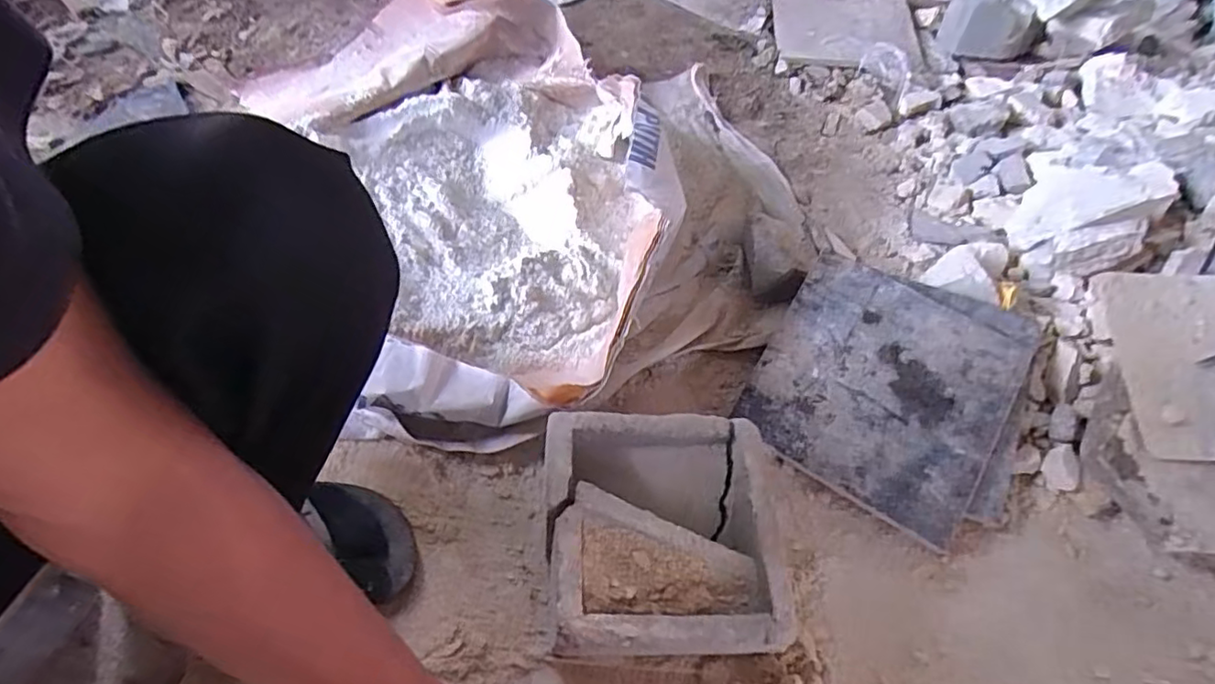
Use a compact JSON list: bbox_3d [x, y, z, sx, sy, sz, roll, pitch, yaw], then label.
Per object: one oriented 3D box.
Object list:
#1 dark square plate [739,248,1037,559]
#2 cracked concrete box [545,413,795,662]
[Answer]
[{"bbox_3d":[0.303,0.048,0.688,0.249,0.013,0.256,29,76,13],"label":"dark square plate"},{"bbox_3d":[0.043,0.178,0.573,0.210,0.100,0.210,-1,59,-5],"label":"cracked concrete box"}]

